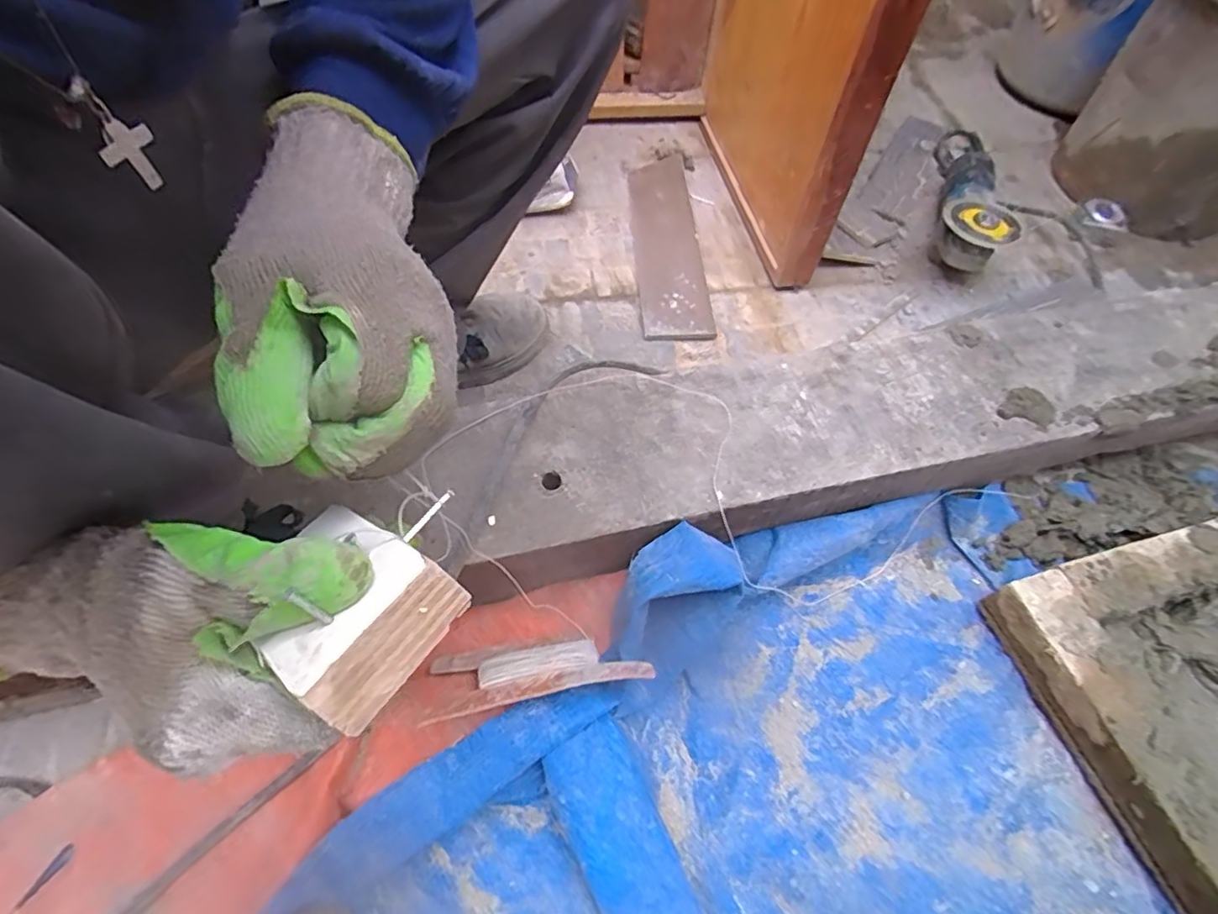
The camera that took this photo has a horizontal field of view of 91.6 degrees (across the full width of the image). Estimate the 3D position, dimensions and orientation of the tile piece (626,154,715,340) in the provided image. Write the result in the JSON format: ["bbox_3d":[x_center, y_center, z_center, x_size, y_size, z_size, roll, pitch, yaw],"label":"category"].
[{"bbox_3d":[0.075,-0.292,0.800,0.087,0.012,0.354,-1,59,-5],"label":"tile piece"}]

